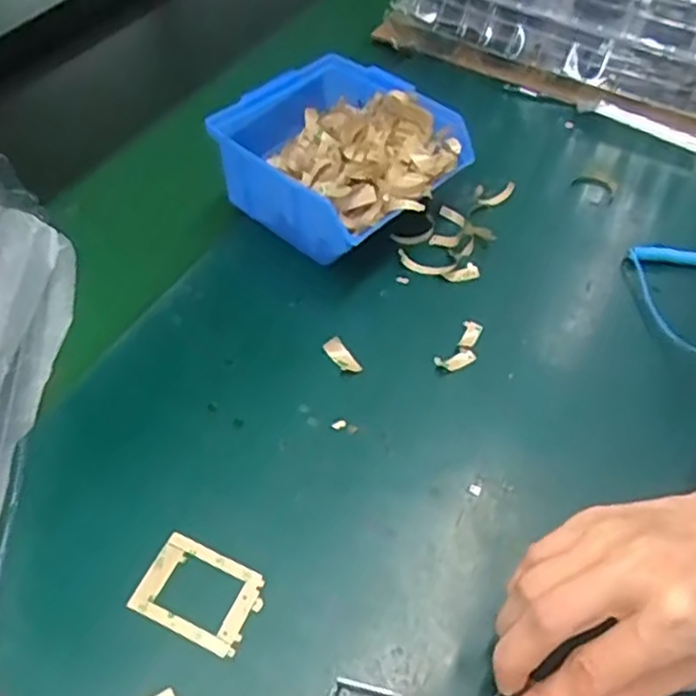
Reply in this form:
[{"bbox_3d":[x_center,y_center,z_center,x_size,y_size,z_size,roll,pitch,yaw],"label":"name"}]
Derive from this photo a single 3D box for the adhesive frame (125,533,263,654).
[{"bbox_3d":[-0.068,0.112,0.324,0.055,0.004,0.040,22,54,14],"label":"adhesive frame"}]

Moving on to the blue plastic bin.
[{"bbox_3d":[-0.011,-0.128,0.475,0.154,0.066,0.125,33,57,21],"label":"blue plastic bin"}]

